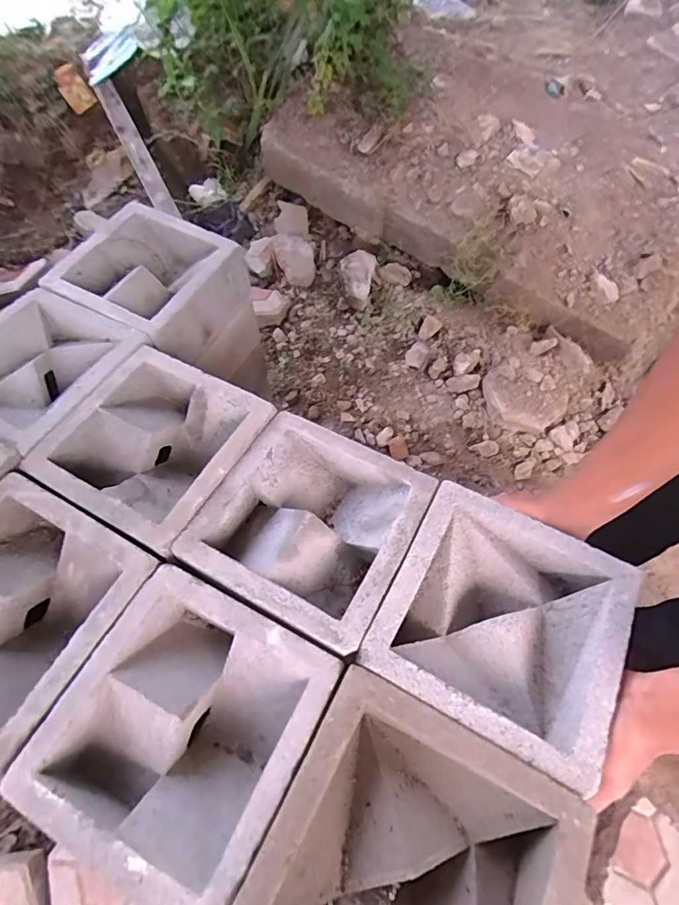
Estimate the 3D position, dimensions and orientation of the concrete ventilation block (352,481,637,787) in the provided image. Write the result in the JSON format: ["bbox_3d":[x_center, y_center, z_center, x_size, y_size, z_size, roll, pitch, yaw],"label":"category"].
[{"bbox_3d":[0.147,0.159,0.433,0.198,0.070,0.203,25,63,15],"label":"concrete ventilation block"}]

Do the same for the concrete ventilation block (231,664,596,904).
[{"bbox_3d":[0.050,0.301,0.332,0.198,0.064,0.193,25,63,15],"label":"concrete ventilation block"}]

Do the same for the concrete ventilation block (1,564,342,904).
[{"bbox_3d":[-0.126,0.231,0.393,0.194,0.063,0.195,24,63,15],"label":"concrete ventilation block"}]

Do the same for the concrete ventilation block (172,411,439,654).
[{"bbox_3d":[-0.029,0.076,0.484,0.195,0.066,0.194,26,63,16],"label":"concrete ventilation block"}]

